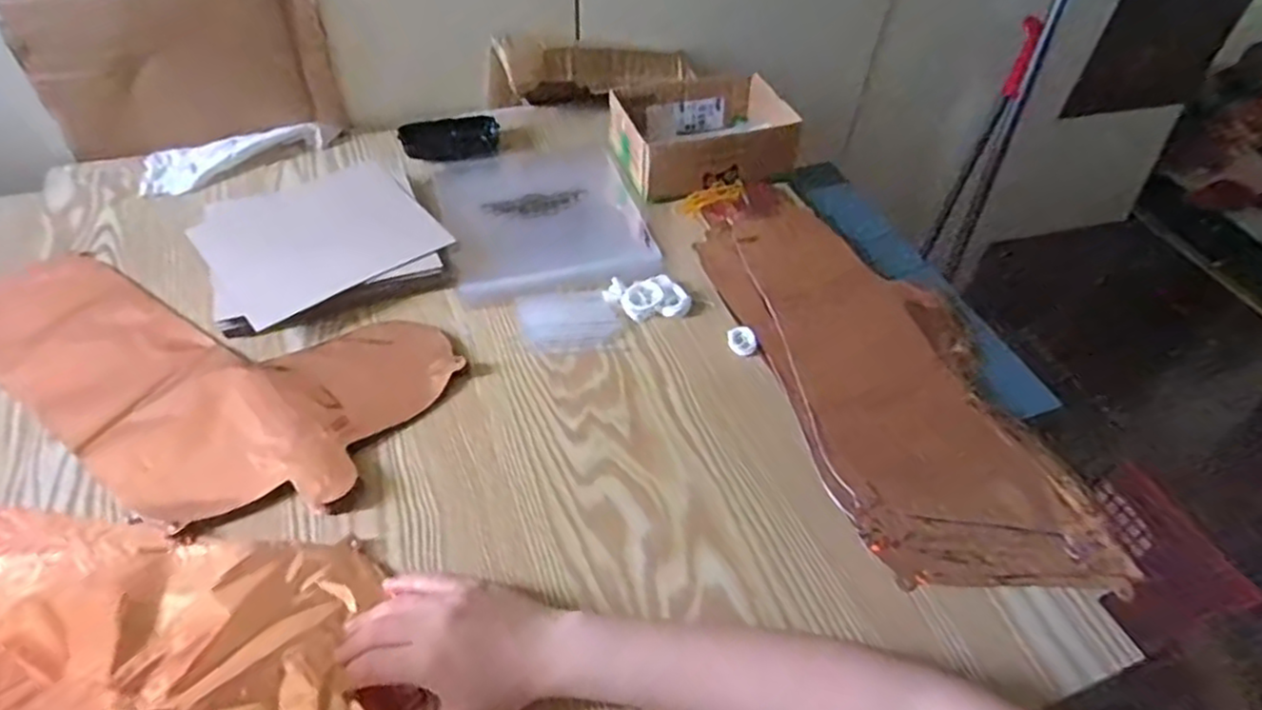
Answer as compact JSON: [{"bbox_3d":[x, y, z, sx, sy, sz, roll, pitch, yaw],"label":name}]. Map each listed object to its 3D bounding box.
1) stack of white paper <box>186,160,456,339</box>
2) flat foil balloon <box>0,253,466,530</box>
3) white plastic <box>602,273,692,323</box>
[{"bbox_3d":[-0.292,-0.114,0.662,0.201,0.019,0.178,-23,56,-23],"label":"stack of white paper"},{"bbox_3d":[-0.365,0.019,0.560,0.404,0.010,0.205,13,50,5],"label":"flat foil balloon"},{"bbox_3d":[0.015,-0.052,0.650,0.075,0.014,0.044,-7,51,-12],"label":"white plastic"}]

